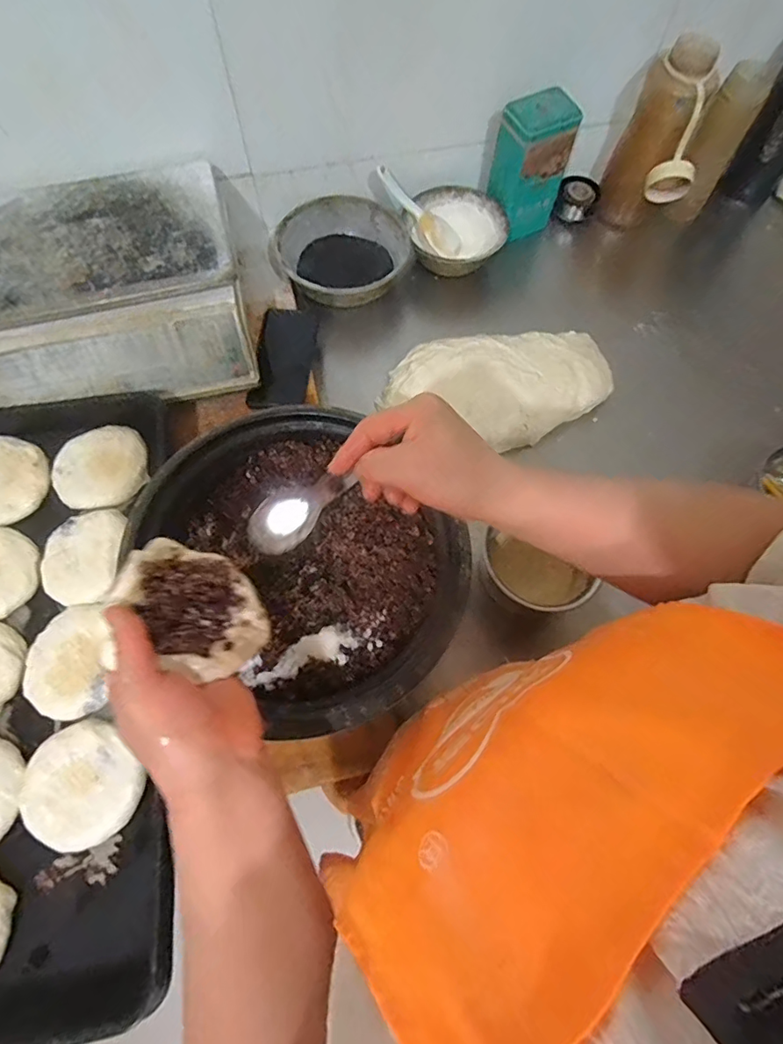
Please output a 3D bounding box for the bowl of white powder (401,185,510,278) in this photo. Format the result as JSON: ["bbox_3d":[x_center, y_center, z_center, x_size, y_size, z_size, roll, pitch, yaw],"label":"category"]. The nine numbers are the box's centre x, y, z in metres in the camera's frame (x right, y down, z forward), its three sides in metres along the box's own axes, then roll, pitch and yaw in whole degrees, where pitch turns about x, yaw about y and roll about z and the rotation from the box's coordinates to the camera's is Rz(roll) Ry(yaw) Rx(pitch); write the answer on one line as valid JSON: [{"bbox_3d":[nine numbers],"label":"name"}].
[{"bbox_3d":[0.097,-0.430,0.759,0.141,0.060,0.132,0,67,0],"label":"bowl of white powder"}]

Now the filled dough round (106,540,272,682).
[{"bbox_3d":[-0.139,0.057,0.354,0.108,0.018,0.074,47,50,3],"label":"filled dough round"}]

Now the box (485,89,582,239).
[{"bbox_3d":[0.196,-0.512,0.725,0.088,0.159,0.079,-30,71,-12],"label":"box"}]

